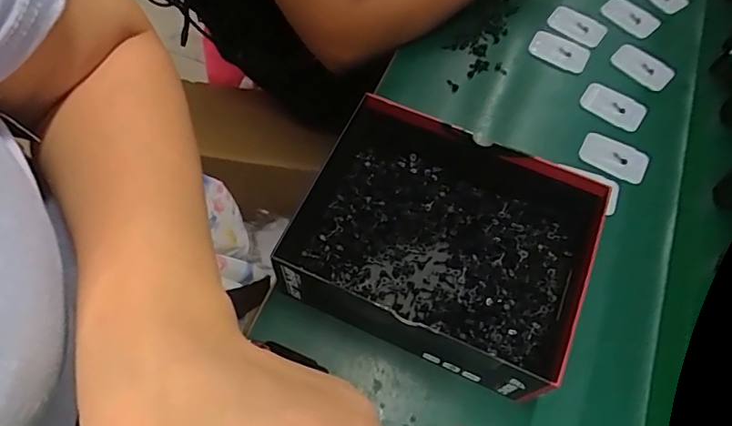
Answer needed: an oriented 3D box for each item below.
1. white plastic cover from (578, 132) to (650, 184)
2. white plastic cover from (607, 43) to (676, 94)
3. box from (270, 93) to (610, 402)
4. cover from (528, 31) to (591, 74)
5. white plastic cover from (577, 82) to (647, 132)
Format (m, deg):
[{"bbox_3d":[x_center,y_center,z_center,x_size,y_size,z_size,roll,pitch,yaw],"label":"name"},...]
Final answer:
[{"bbox_3d":[0.274,-0.061,0.573,0.072,0.006,0.049,28,62,11],"label":"white plastic cover"},{"bbox_3d":[0.343,-0.181,0.647,0.040,0.009,0.072,-36,68,-22],"label":"white plastic cover"},{"bbox_3d":[0.065,0.025,0.474,0.268,0.085,0.210,22,61,8],"label":"box"},{"bbox_3d":[0.242,-0.202,0.647,0.072,0.008,0.047,25,61,10],"label":"cover"},{"bbox_3d":[0.291,-0.126,0.609,0.071,0.004,0.048,34,63,15],"label":"white plastic cover"}]

